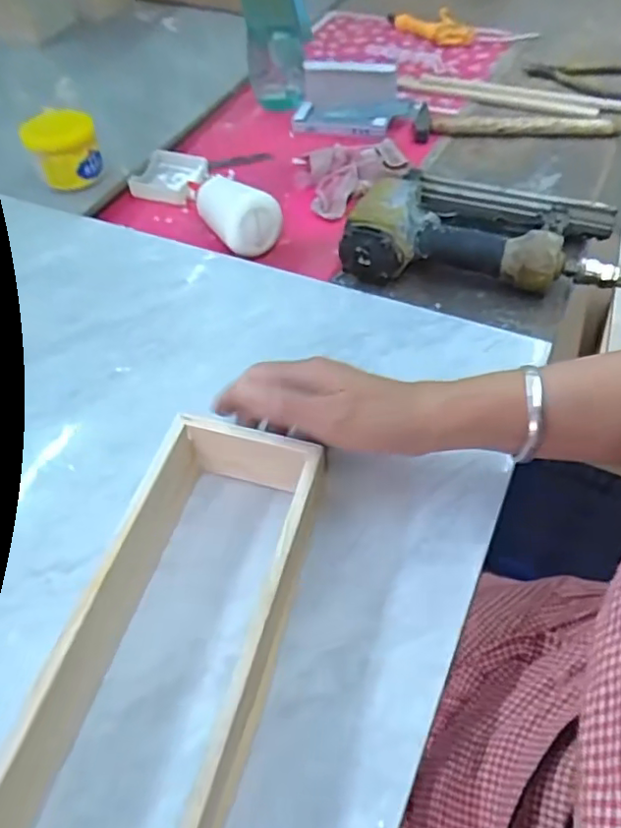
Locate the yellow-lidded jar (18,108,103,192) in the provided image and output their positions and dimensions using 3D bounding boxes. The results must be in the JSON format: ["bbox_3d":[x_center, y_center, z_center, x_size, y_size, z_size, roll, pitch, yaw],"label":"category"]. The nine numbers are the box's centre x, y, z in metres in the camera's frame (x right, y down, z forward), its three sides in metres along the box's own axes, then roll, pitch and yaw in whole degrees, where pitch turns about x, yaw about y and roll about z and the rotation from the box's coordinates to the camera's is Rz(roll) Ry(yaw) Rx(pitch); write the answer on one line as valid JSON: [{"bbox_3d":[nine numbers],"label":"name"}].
[{"bbox_3d":[-0.279,-0.298,0.666,0.074,0.071,0.064,-24,55,-15],"label":"yellow-lidded jar"}]

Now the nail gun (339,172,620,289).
[{"bbox_3d":[0.166,-0.190,0.564,0.241,0.053,0.152,10,53,11],"label":"nail gun"}]

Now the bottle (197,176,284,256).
[{"bbox_3d":[-0.076,-0.209,0.613,0.062,0.053,0.096,-28,56,-18],"label":"bottle"}]

